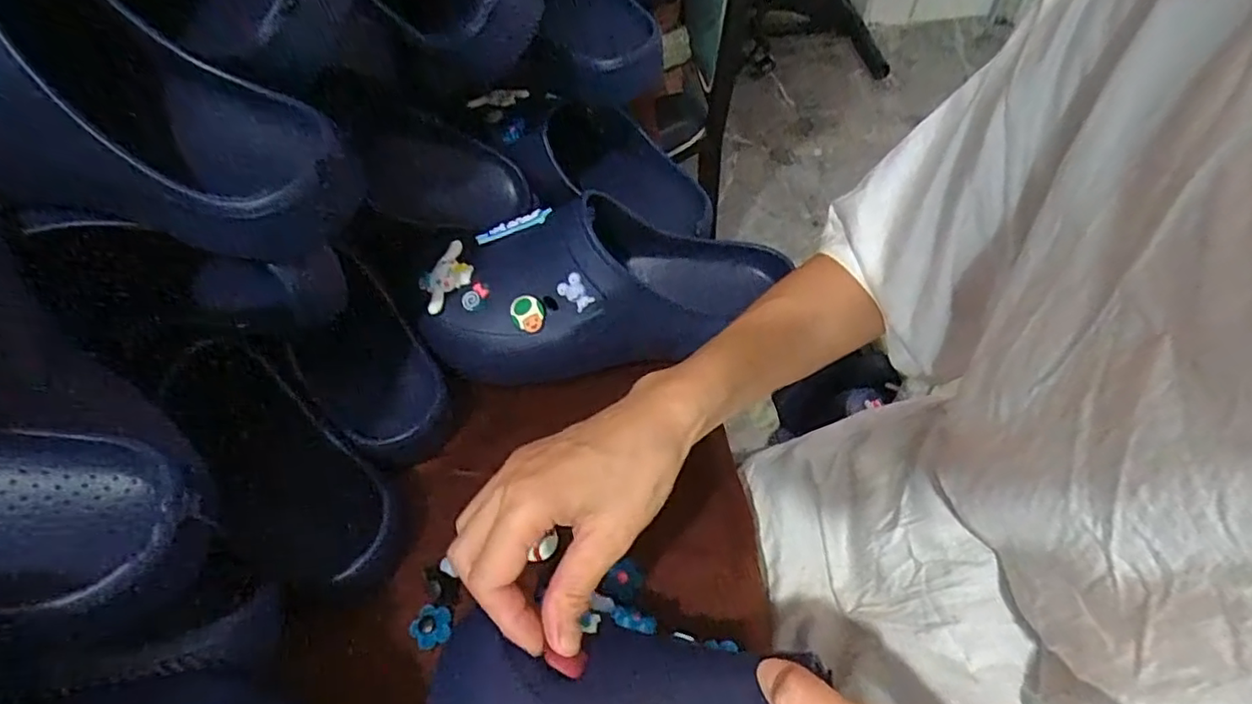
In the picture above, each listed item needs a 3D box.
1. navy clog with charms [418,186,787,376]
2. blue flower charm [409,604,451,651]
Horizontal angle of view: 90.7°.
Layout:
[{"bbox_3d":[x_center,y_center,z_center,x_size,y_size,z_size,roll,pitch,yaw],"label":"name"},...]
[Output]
[{"bbox_3d":[-0.016,-0.058,0.465,0.281,0.097,0.112,-5,55,0],"label":"navy clog with charms"},{"bbox_3d":[-0.121,0.170,0.386,0.025,0.010,0.025,4,64,-9],"label":"blue flower charm"}]

